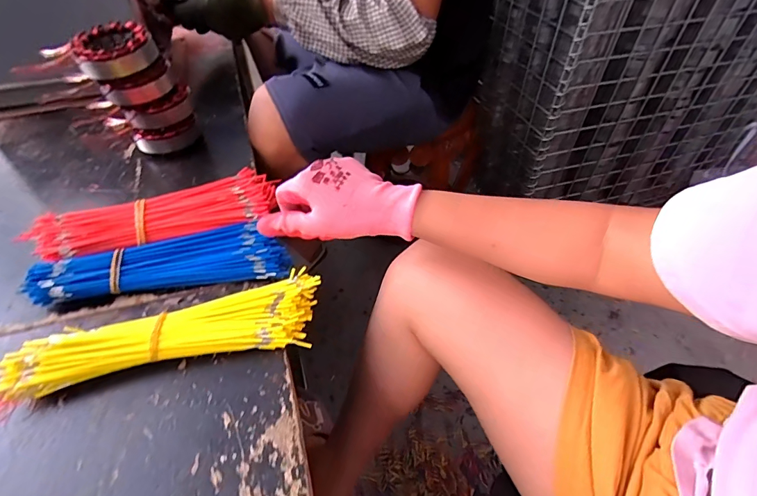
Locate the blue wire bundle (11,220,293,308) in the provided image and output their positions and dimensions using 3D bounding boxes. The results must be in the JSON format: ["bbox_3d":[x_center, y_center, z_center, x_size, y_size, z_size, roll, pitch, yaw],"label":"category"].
[{"bbox_3d":[-0.224,0.013,0.423,0.248,0.026,0.065,-8,49,-7],"label":"blue wire bundle"}]

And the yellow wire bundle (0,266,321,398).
[{"bbox_3d":[-0.187,0.077,0.366,0.264,0.030,0.071,-12,49,-11],"label":"yellow wire bundle"}]

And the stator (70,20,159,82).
[{"bbox_3d":[-0.322,-0.242,0.495,0.085,0.039,0.085,-27,54,-22],"label":"stator"}]

